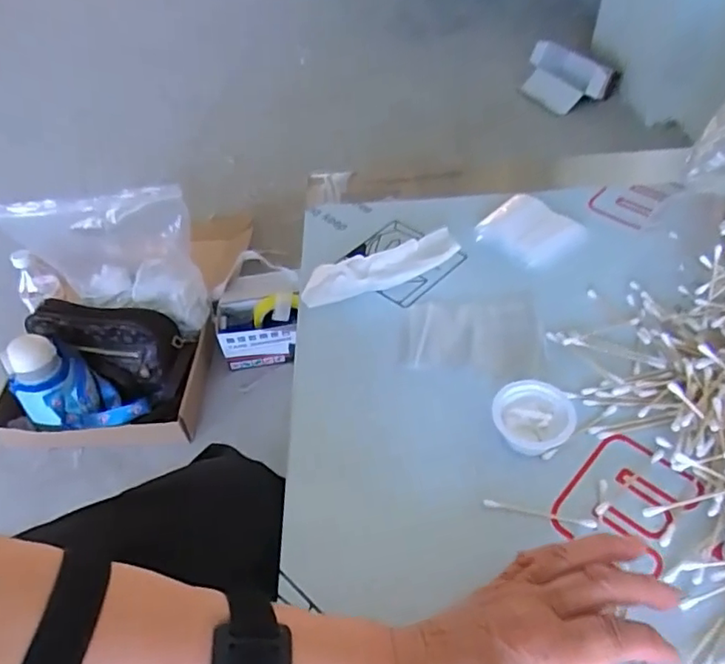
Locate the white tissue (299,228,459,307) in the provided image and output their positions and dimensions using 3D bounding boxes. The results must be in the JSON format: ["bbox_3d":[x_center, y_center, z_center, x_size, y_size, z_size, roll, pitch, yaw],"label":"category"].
[{"bbox_3d":[0.016,-0.055,0.518,0.146,0.030,0.045,-17,49,-11],"label":"white tissue"}]

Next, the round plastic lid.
[{"bbox_3d":[0.119,0.062,0.407,0.054,0.028,0.047,-3,47,2],"label":"round plastic lid"}]

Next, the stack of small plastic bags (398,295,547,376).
[{"bbox_3d":[0.090,0.001,0.482,0.115,0.008,0.080,1,48,5],"label":"stack of small plastic bags"}]

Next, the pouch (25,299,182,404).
[{"bbox_3d":[-0.436,0.033,0.979,0.253,0.153,0.056,5,6,0],"label":"pouch"}]

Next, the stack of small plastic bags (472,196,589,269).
[{"bbox_3d":[0.163,-0.099,0.560,0.084,0.011,0.083,-36,55,-25],"label":"stack of small plastic bags"}]

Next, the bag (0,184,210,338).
[{"bbox_3d":[-0.418,-0.133,0.975,0.300,0.259,0.120,5,48,9],"label":"bag"}]

